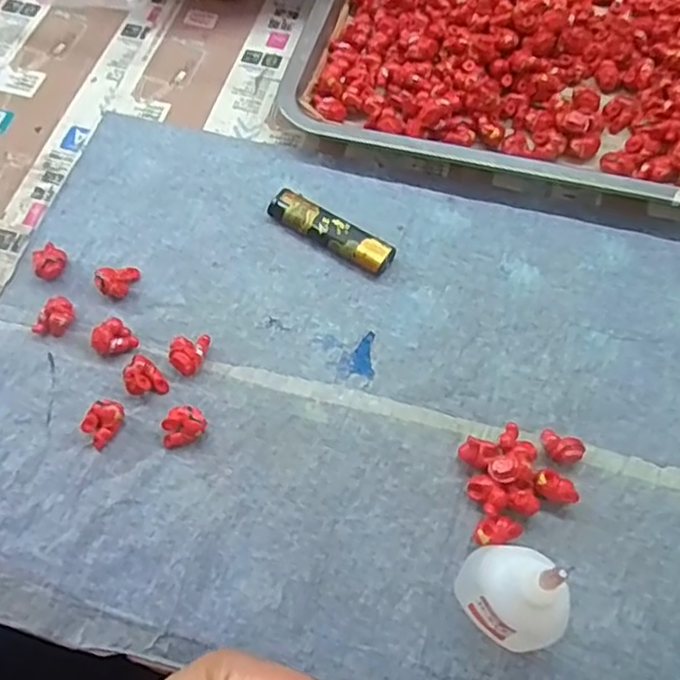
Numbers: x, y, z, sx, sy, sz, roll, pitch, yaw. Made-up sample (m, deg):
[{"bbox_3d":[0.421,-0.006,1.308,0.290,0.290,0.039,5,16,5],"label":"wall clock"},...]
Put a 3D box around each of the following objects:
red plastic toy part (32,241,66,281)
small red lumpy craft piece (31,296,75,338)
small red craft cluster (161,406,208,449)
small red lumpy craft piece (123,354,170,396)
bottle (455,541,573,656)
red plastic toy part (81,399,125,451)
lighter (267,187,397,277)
[{"bbox_3d":[-0.169,-0.045,0.379,0.019,0.014,0.019,-39,70,-16],"label":"red plastic toy part"},{"bbox_3d":[-0.158,-0.011,0.359,0.024,0.014,0.014,-39,70,-16],"label":"small red lumpy craft piece"},{"bbox_3d":[-0.079,0.044,0.331,0.022,0.015,0.016,-11,65,-4],"label":"small red craft cluster"},{"bbox_3d":[-0.103,0.021,0.343,0.018,0.015,0.021,-39,70,-16],"label":"small red lumpy craft piece"},{"bbox_3d":[0.070,0.103,0.261,0.027,0.084,0.043,-36,69,-15],"label":"bottle"},{"bbox_3d":[-0.121,0.042,0.332,0.016,0.013,0.022,31,69,15],"label":"red plastic toy part"},{"bbox_3d":[-0.006,-0.064,0.385,0.080,0.013,0.020,32,69,15],"label":"lighter"}]

